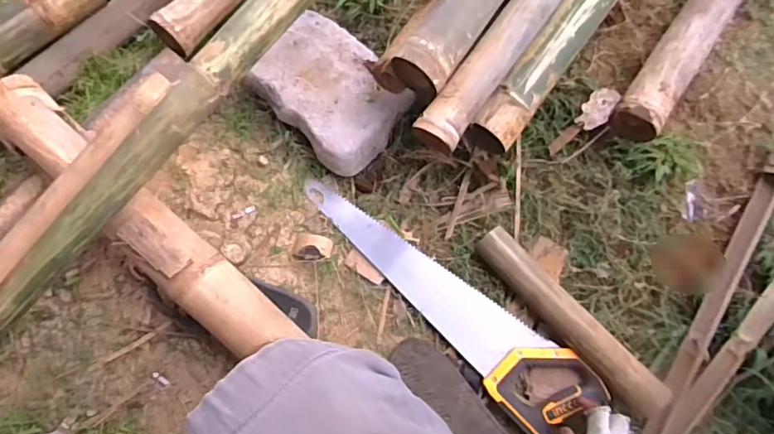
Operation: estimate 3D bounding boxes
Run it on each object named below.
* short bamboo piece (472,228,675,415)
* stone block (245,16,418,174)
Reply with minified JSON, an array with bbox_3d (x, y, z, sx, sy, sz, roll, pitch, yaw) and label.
[{"bbox_3d":[0.277,0.153,0.790,0.066,0.047,0.351,-39,80,-10],"label":"short bamboo piece"},{"bbox_3d":[-0.099,-0.214,0.887,0.261,0.083,0.186,43,79,9],"label":"stone block"}]

